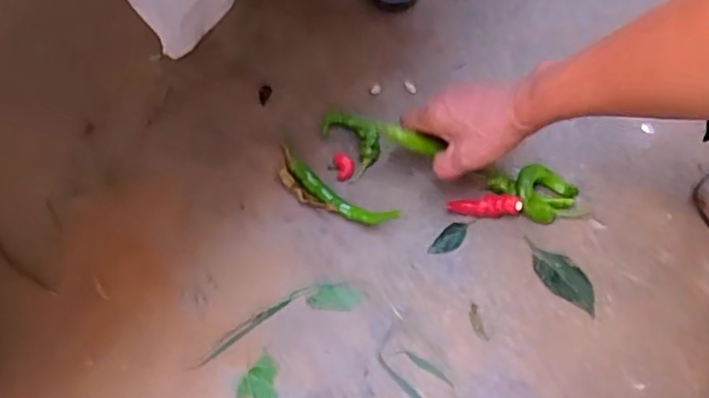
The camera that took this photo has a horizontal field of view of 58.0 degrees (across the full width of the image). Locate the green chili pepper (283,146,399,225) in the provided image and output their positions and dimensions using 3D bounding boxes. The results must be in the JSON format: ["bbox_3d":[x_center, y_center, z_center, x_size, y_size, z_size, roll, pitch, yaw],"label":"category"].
[{"bbox_3d":[-0.021,-0.006,0.599,0.128,0.020,0.029,32,66,13],"label":"green chili pepper"}]

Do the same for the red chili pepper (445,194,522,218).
[{"bbox_3d":[0.121,0.006,0.593,0.067,0.018,0.017,-3,62,17],"label":"red chili pepper"}]

